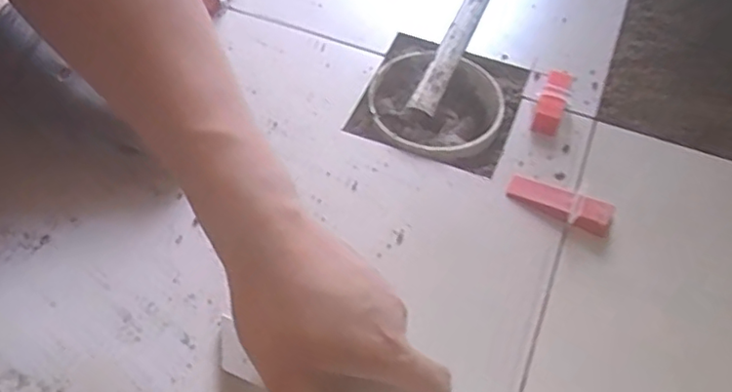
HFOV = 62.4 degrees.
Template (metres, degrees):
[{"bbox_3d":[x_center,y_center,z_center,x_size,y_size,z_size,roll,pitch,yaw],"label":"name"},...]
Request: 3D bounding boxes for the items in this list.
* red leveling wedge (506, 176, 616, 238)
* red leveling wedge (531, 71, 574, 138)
[{"bbox_3d":[0.138,0.004,0.430,0.074,0.018,0.022,28,61,16],"label":"red leveling wedge"},{"bbox_3d":[0.153,-0.077,0.493,0.020,0.010,0.066,20,59,12],"label":"red leveling wedge"}]

